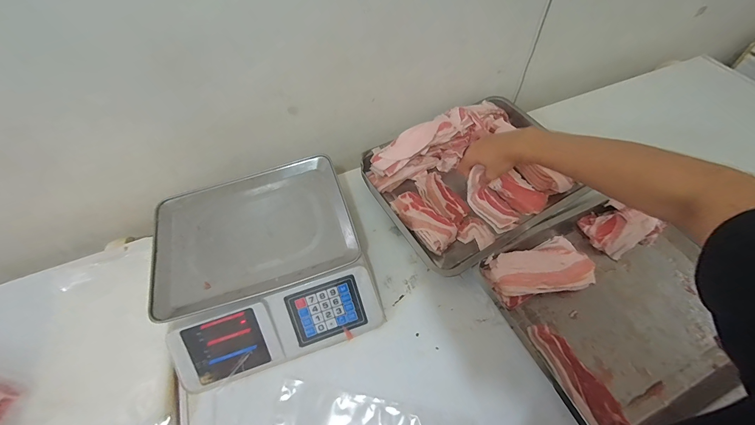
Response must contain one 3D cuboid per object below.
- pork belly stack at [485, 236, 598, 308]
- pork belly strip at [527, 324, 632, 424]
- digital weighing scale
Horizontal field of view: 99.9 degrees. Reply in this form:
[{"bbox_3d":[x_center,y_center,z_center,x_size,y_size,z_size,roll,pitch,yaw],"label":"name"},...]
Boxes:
[{"bbox_3d":[0.299,0.110,0.588,0.186,0.035,0.105,-16,59,-9],"label":"pork belly stack"},{"bbox_3d":[0.314,0.258,0.504,0.058,0.020,0.171,-22,60,-12],"label":"pork belly strip"},{"bbox_3d":[-0.199,0.089,0.570,0.329,0.107,0.324,-18,60,-10],"label":"digital weighing scale"}]

